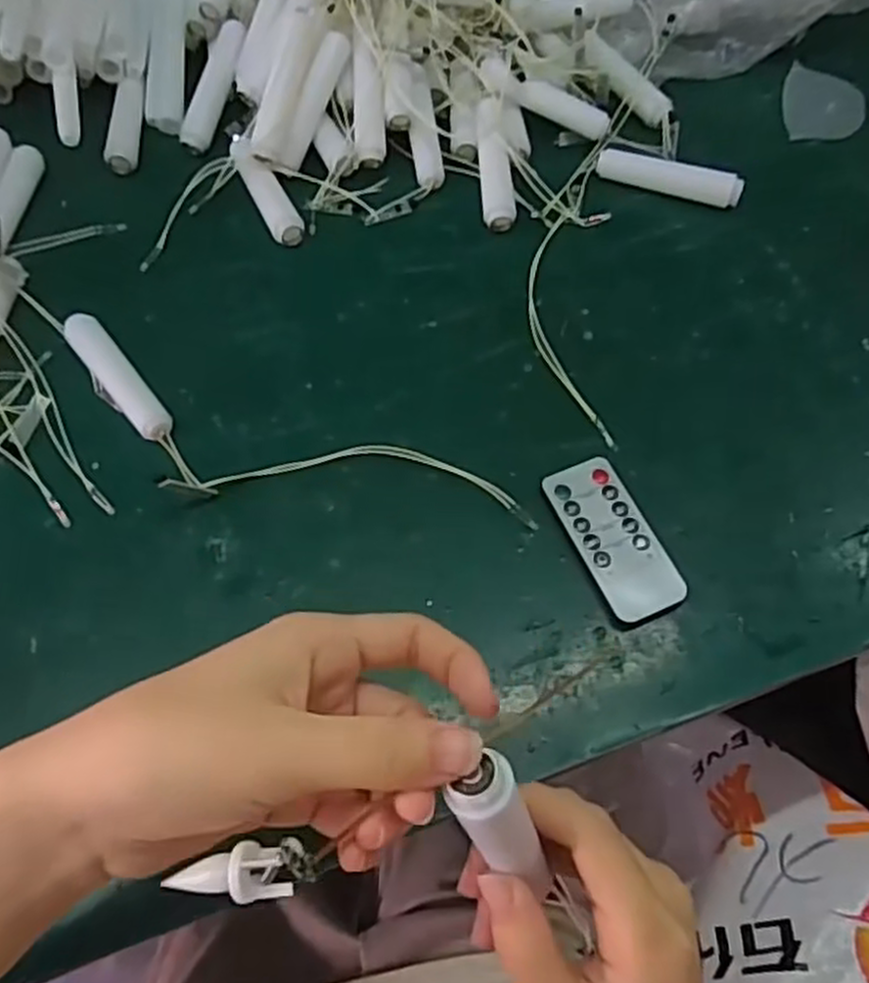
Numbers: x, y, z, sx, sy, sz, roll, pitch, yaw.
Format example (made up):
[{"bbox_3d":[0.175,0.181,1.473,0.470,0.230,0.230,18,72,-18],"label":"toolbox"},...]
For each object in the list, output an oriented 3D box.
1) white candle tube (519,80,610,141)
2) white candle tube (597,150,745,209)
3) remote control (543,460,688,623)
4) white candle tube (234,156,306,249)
[{"bbox_3d":[0.083,-0.246,0.493,0.061,0.016,0.013,20,61,-11],"label":"white candle tube"},{"bbox_3d":[0.148,-0.197,0.482,0.089,0.018,0.015,15,64,7],"label":"white candle tube"},{"bbox_3d":[0.087,0.024,0.375,0.040,0.009,0.084,-22,65,-11],"label":"remote control"},{"bbox_3d":[-0.100,-0.179,0.470,0.020,0.018,0.066,-25,66,-13],"label":"white candle tube"}]

